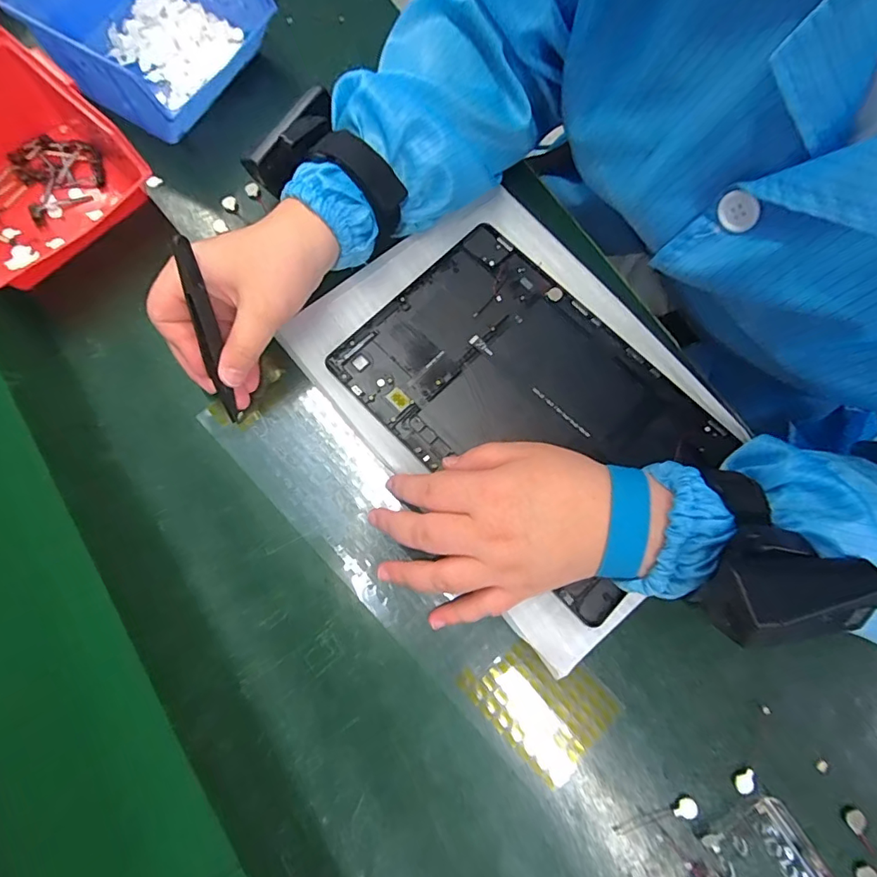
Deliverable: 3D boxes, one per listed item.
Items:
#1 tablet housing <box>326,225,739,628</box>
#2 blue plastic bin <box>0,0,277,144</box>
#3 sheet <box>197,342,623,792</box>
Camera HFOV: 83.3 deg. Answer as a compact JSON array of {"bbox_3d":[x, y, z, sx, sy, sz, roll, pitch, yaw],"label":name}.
[{"bbox_3d":[0.060,-0.023,0.327,0.154,0.009,0.231,-44,81,-10],"label":"tablet housing"},{"bbox_3d":[-0.210,-0.298,0.360,0.129,0.063,0.127,37,79,8],"label":"blue plastic bin"},{"bbox_3d":[-0.026,0.072,0.305,0.070,0.010,0.303,-43,81,-8],"label":"sheet"}]

